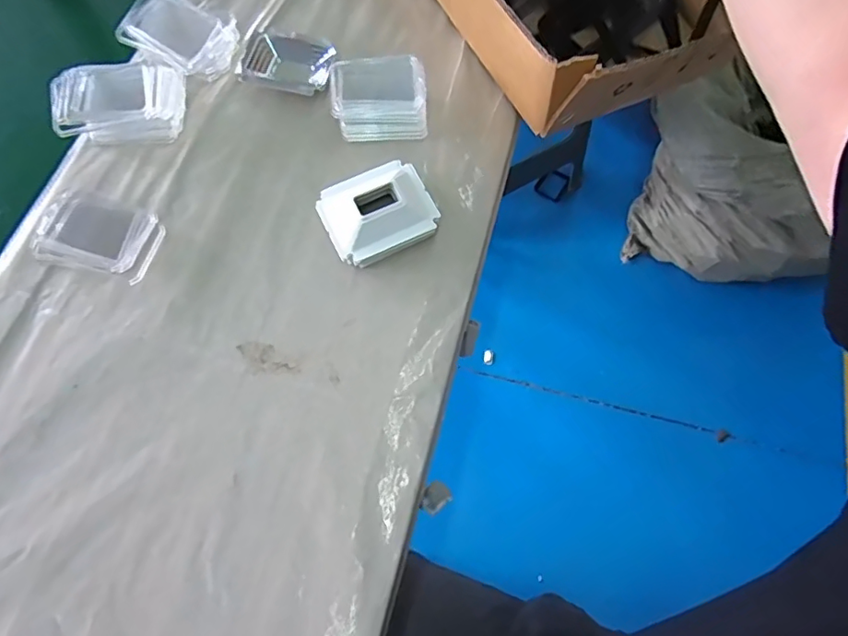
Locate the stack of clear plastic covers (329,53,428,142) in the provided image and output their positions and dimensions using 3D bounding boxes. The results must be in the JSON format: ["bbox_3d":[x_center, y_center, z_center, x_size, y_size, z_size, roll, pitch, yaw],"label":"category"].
[{"bbox_3d":[-0.037,-0.181,0.451,0.075,0.032,0.062,-3,67,-2],"label":"stack of clear plastic covers"}]

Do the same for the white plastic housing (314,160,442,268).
[{"bbox_3d":[-0.035,-0.081,0.408,0.079,0.031,0.064,-23,69,-10],"label":"white plastic housing"}]

